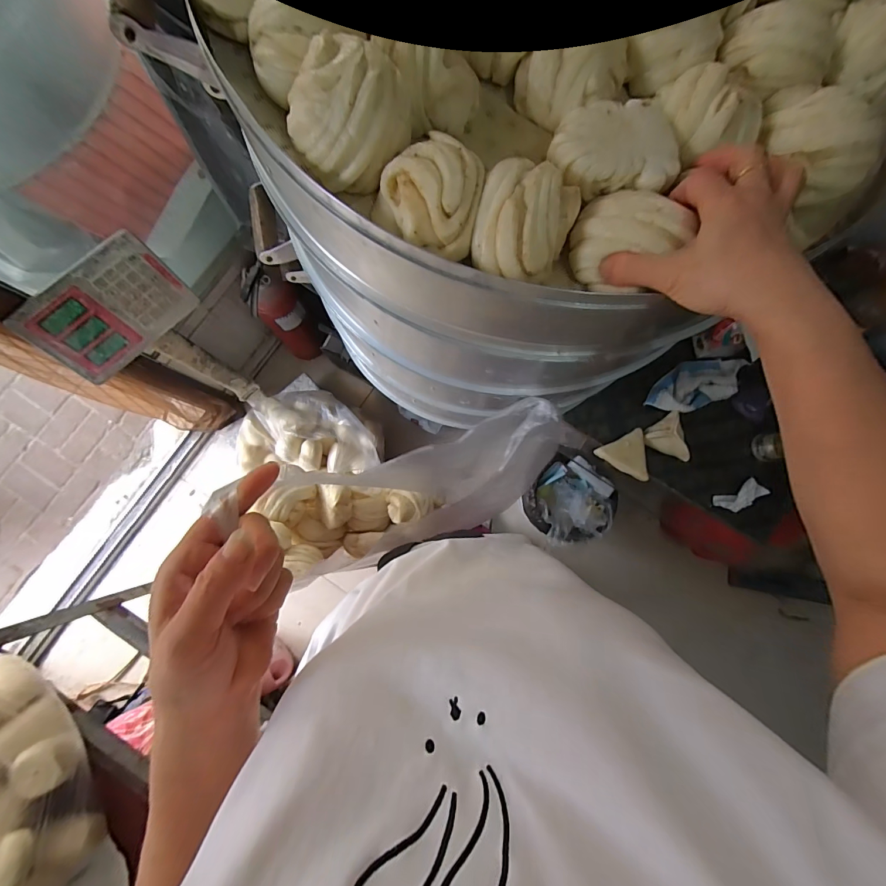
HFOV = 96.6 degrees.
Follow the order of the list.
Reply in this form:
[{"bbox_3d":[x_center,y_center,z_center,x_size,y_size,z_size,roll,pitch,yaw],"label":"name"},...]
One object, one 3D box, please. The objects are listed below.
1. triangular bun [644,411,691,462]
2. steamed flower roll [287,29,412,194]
[{"bbox_3d":[0.494,-0.023,0.850,0.095,0.029,0.095,24,82,0],"label":"triangular bun"},{"bbox_3d":[-0.073,-0.248,0.302,0.075,0.057,0.083,39,83,2],"label":"steamed flower roll"}]

